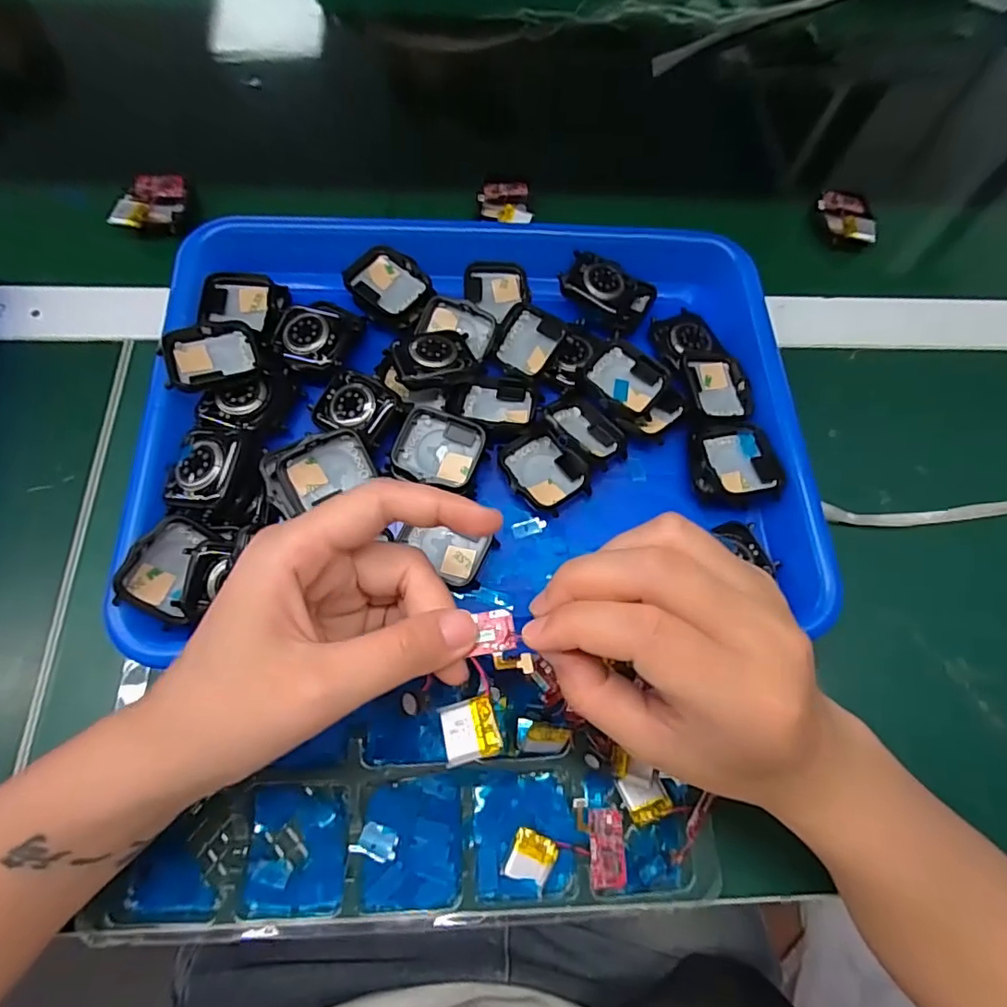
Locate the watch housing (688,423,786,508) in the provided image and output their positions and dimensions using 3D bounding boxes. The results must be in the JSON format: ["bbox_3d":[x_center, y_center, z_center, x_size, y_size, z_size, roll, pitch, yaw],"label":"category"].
[{"bbox_3d":[0.119,-0.020,0.294,0.042,0.012,0.044,-7,68,-6],"label":"watch housing"}]

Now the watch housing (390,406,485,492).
[{"bbox_3d":[-0.033,-0.026,0.284,0.041,0.011,0.038,18,68,4],"label":"watch housing"}]

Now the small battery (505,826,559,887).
[{"bbox_3d":[0.013,0.153,0.244,0.019,0.004,0.019,20,68,5],"label":"small battery"}]

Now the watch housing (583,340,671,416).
[{"bbox_3d":[0.066,-0.067,0.305,0.042,0.009,0.036,26,69,8],"label":"watch housing"}]

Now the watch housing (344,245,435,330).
[{"bbox_3d":[-0.063,-0.122,0.320,0.046,0.014,0.039,33,70,10],"label":"watch housing"}]

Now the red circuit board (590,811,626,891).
[{"bbox_3d":[0.045,0.150,0.246,0.015,0.004,0.030,3,67,-2],"label":"red circuit board"}]

